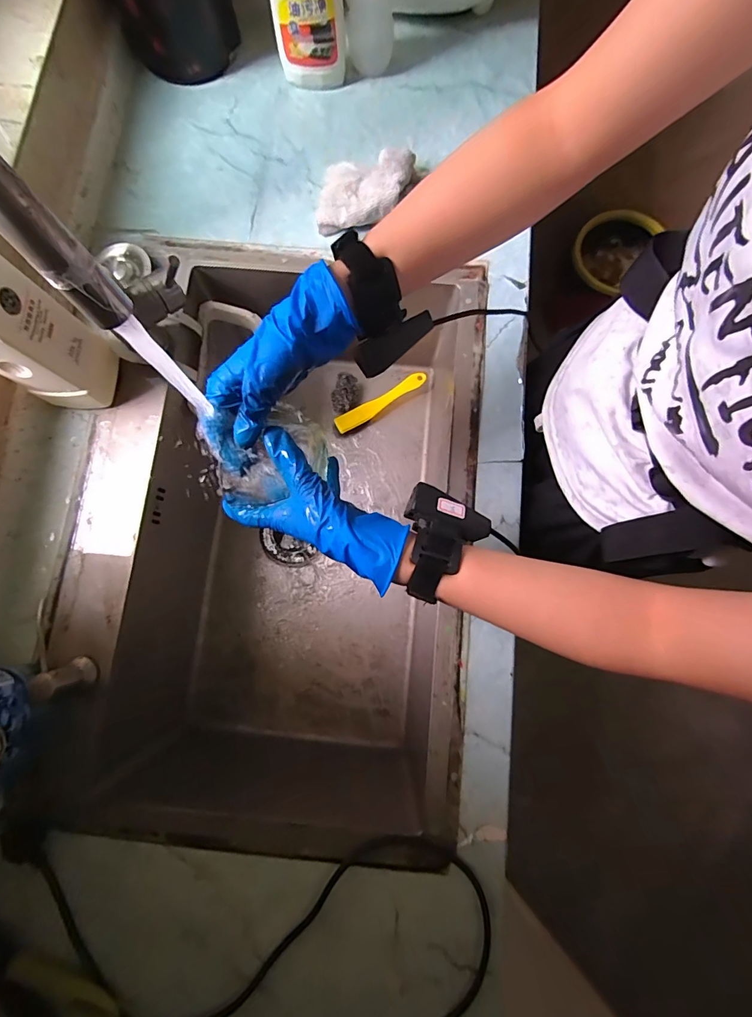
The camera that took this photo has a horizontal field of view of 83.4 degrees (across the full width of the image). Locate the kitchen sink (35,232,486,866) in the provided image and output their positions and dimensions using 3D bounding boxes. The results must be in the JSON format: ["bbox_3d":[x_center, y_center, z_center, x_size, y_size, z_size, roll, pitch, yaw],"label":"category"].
[{"bbox_3d":[-0.119,0.019,0.589,0.460,0.217,0.695,4,78,0],"label":"kitchen sink"}]

